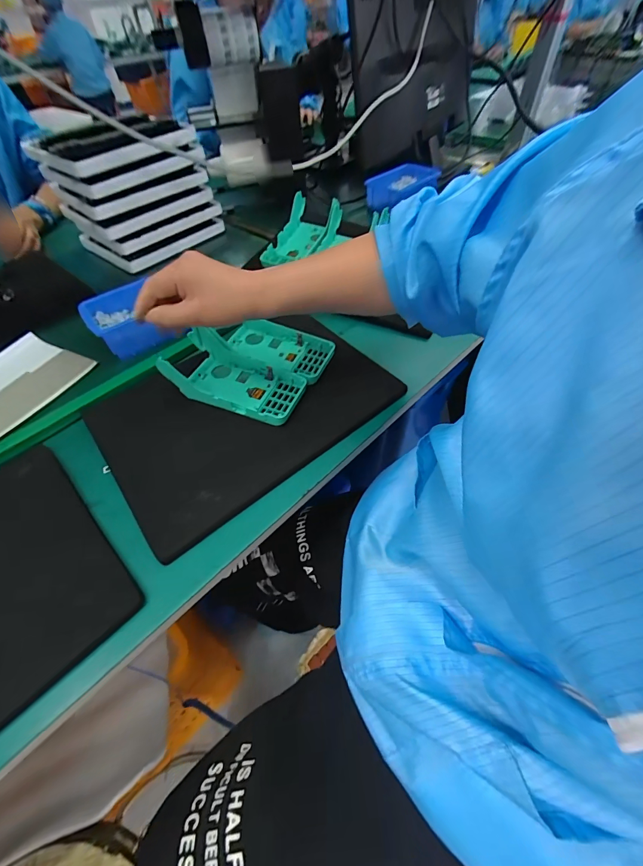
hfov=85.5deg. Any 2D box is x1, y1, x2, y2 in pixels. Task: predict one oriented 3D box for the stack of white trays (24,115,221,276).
[{"bbox_3d":[-0.350,-0.457,0.659,0.187,0.179,0.221,29,59,26],"label":"stack of white trays"}]

